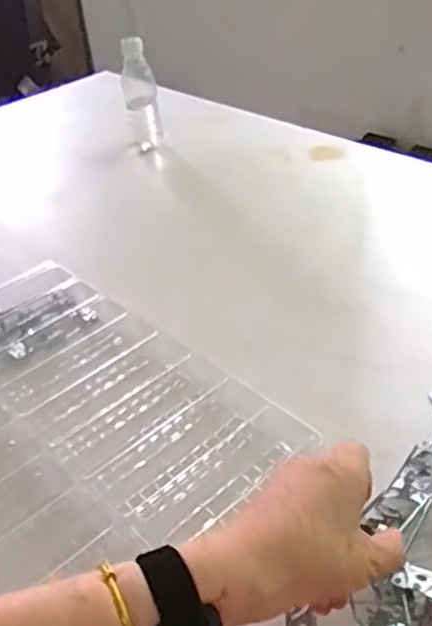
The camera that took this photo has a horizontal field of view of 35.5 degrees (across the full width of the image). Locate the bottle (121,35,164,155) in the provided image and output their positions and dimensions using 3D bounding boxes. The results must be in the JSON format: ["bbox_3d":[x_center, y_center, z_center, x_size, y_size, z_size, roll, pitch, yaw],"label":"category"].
[{"bbox_3d":[-0.120,-0.344,1.092,0.052,0.202,0.051,-12,37,-6],"label":"bottle"}]

